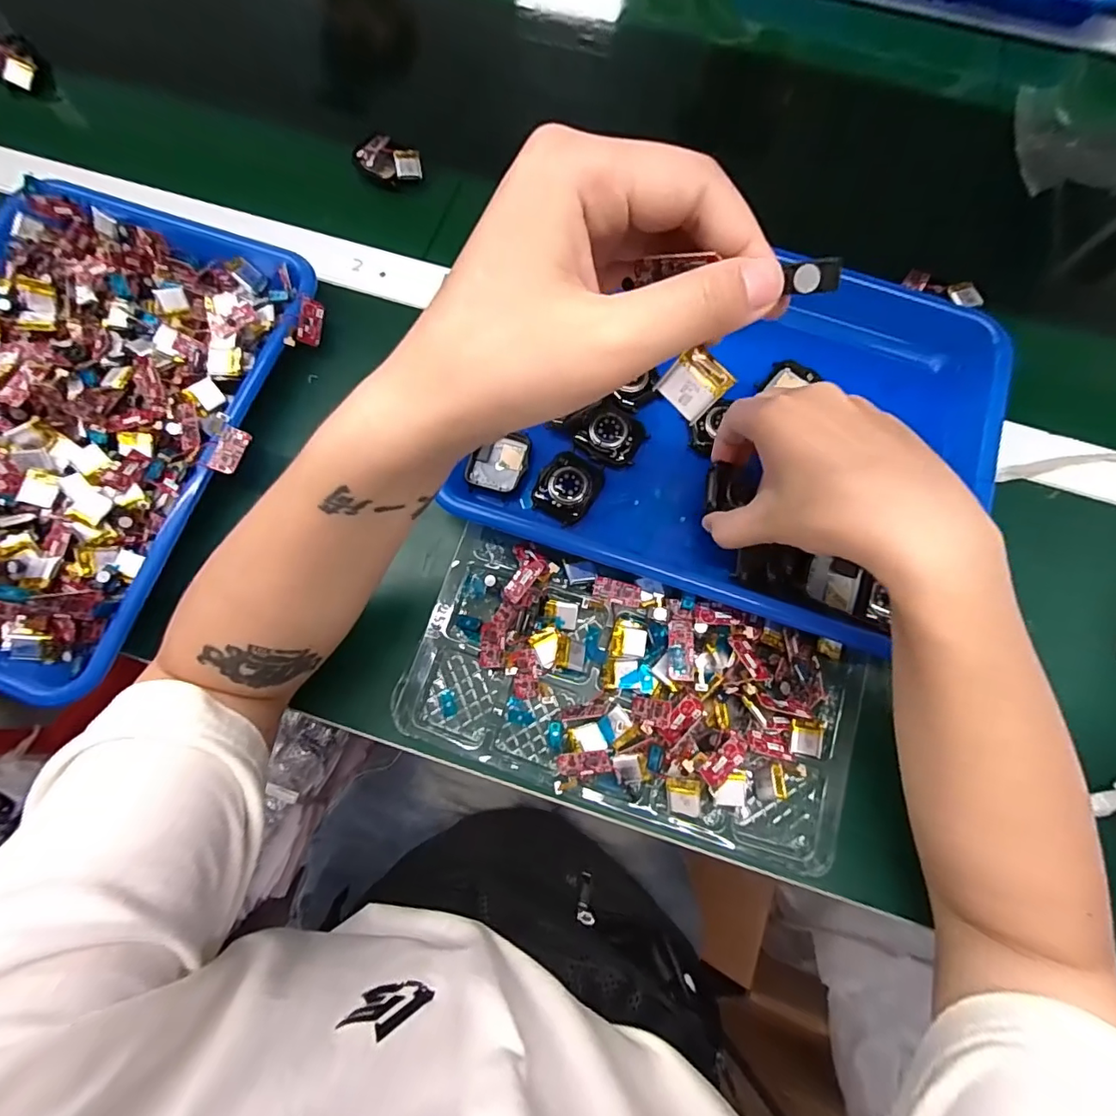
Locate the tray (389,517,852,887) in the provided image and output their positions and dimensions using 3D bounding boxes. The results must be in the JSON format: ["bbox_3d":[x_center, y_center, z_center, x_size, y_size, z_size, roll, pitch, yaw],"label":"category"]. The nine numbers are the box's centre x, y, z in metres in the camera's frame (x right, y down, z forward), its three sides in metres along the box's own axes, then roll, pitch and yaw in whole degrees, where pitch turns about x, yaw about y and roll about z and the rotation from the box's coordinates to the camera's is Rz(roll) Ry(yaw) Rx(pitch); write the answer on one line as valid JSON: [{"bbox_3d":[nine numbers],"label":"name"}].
[{"bbox_3d":[0.044,0.080,0.313,0.262,0.030,0.135,18,76,4],"label":"tray"}]

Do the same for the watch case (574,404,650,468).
[{"bbox_3d":[0.034,-0.078,0.334,0.039,0.012,0.036,26,76,6],"label":"watch case"}]

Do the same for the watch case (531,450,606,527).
[{"bbox_3d":[0.006,-0.046,0.327,0.036,0.008,0.044,33,77,7],"label":"watch case"}]

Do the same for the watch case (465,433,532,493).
[{"bbox_3d":[-0.037,-0.060,0.334,0.034,0.008,0.036,16,75,3],"label":"watch case"}]

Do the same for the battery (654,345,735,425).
[{"bbox_3d":[0.045,-0.057,0.172,0.018,0.019,0.004,40,34,-7],"label":"battery"}]

